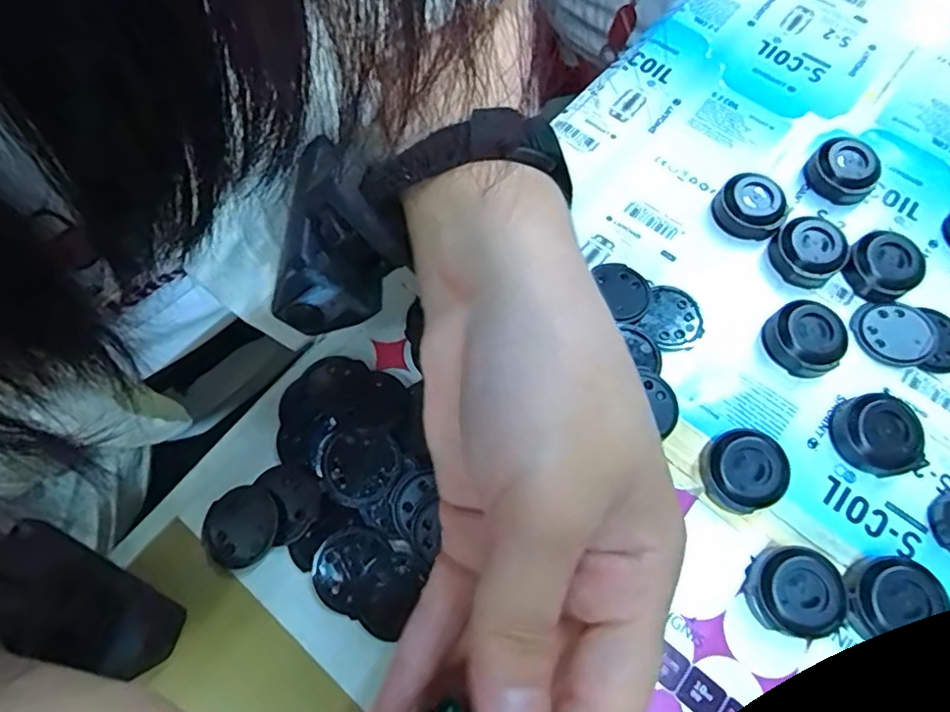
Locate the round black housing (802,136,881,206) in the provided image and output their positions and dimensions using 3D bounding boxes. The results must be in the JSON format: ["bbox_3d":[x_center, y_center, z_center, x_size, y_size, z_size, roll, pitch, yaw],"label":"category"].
[{"bbox_3d":[0.174,-0.088,0.268,0.029,0.014,0.028,0,68,1],"label":"round black housing"}]

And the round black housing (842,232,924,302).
[{"bbox_3d":[0.178,-0.039,0.249,0.030,0.013,0.029,0,68,1],"label":"round black housing"}]

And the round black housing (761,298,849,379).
[{"bbox_3d":[0.136,-0.008,0.234,0.026,0.014,0.029,-39,73,-14],"label":"round black housing"}]

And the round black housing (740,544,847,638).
[{"bbox_3d":[0.112,0.083,0.199,0.030,0.014,0.027,15,69,7],"label":"round black housing"}]

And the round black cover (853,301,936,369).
[{"bbox_3d":[0.177,-0.009,0.240,0.031,0.004,0.026,22,70,9],"label":"round black cover"}]

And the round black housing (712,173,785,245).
[{"bbox_3d":[0.125,-0.069,0.261,0.028,0.013,0.025,16,69,7],"label":"round black housing"}]

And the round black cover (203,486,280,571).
[{"bbox_3d":[-0.089,0.065,0.215,0.029,0.004,0.028,0,68,1],"label":"round black cover"}]

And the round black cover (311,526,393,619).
[{"bbox_3d":[-0.046,0.077,0.207,0.025,0.004,0.029,34,72,13],"label":"round black cover"}]

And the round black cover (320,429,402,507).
[{"bbox_3d":[-0.044,0.041,0.216,0.028,0.004,0.028,0,68,1],"label":"round black cover"}]

